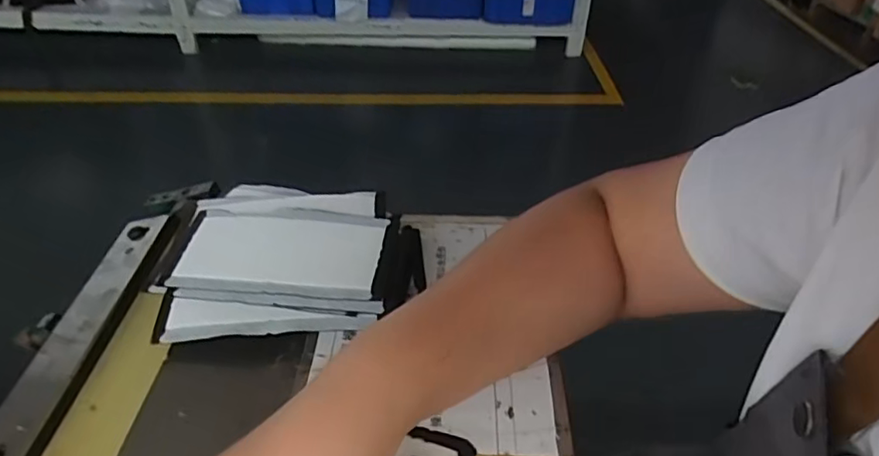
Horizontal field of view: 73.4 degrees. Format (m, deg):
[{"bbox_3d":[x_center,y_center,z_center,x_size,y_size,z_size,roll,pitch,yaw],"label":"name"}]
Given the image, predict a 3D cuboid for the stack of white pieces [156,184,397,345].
[{"bbox_3d":[-0.105,0.021,0.403,0.148,0.044,0.129,3,39,2],"label":"stack of white pieces"}]

